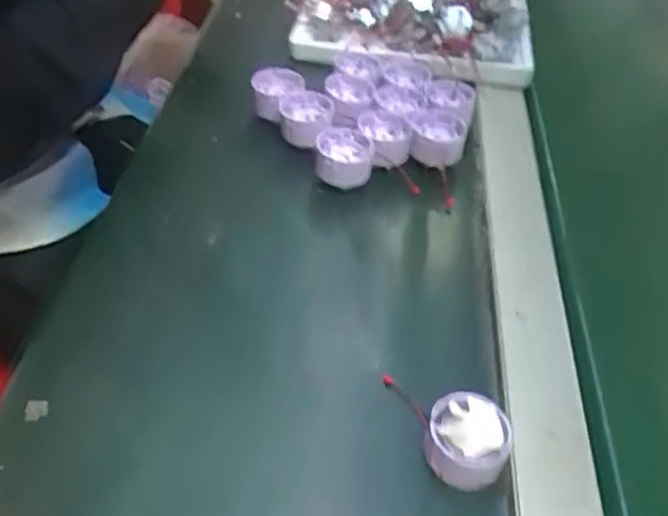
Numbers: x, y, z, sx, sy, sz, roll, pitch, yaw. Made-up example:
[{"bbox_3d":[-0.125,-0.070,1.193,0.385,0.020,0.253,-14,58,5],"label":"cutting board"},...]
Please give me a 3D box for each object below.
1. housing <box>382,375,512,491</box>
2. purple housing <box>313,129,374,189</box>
[{"bbox_3d":[0.060,0.102,0.420,0.087,0.046,0.043,27,47,21],"label":"housing"},{"bbox_3d":[0.009,-0.083,0.585,0.049,0.030,0.043,9,43,3],"label":"purple housing"}]

